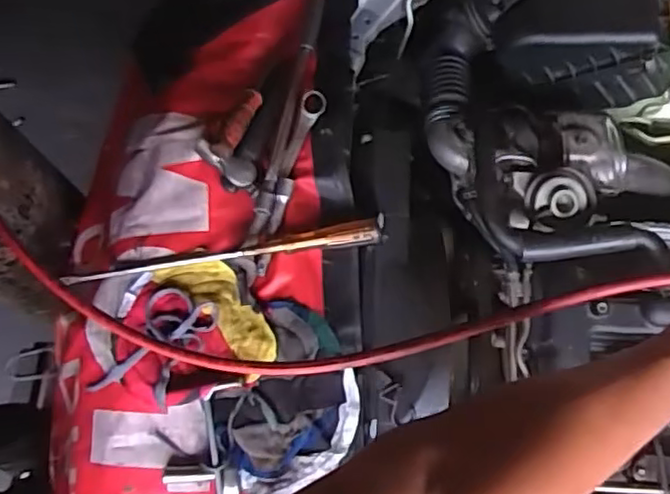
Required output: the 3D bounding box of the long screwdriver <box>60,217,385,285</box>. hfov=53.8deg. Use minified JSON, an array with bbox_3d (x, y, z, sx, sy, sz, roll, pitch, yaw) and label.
[{"bbox_3d":[-0.134,0.011,0.782,0.395,0.038,0.034,-10,74,-3],"label":"long screwdriver"}]

